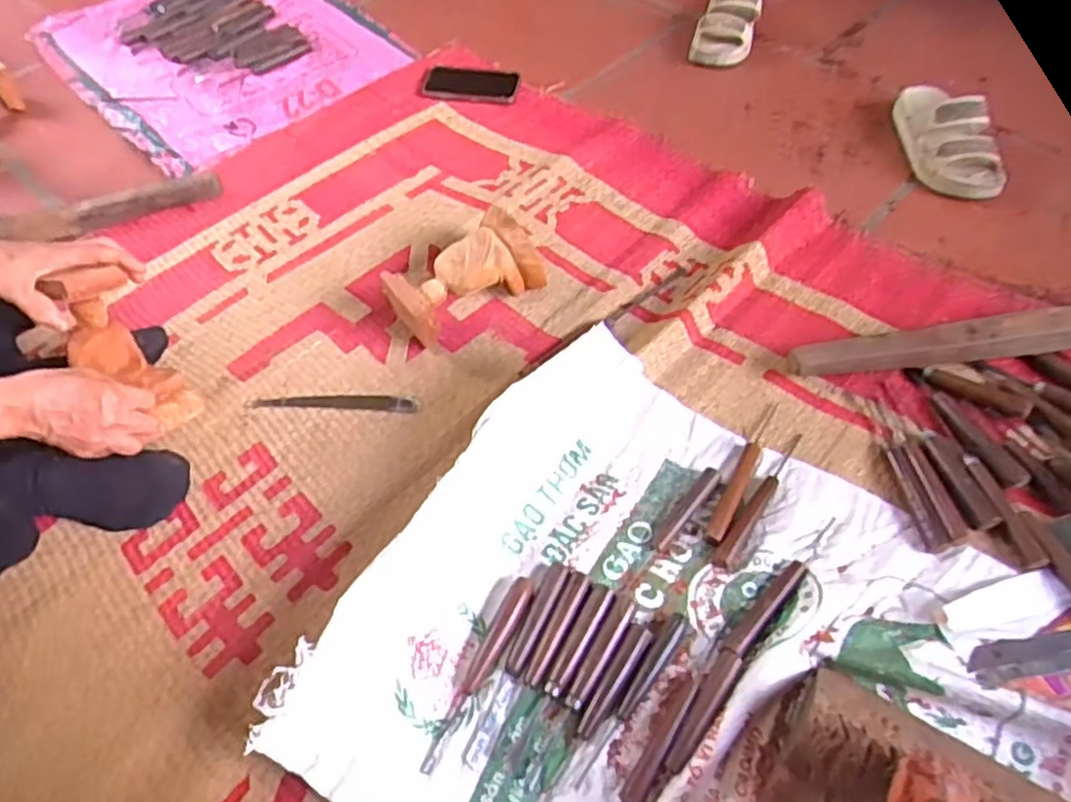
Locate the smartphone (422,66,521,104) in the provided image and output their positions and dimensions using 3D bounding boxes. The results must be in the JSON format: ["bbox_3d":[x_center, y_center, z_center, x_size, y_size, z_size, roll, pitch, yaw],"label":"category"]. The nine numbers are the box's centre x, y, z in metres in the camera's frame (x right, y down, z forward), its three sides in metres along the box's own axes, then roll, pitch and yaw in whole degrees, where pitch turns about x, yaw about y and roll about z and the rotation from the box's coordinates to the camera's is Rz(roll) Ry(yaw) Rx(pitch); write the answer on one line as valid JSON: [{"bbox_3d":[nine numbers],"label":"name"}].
[{"bbox_3d":[-0.104,-0.514,1.141,0.154,0.004,0.092,4,56,6],"label":"smartphone"}]

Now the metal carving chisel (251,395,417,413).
[{"bbox_3d":[-0.229,0.001,0.806,0.197,0.006,0.022,2,56,4],"label":"metal carving chisel"}]

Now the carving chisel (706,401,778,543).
[{"bbox_3d":[0.212,0.069,0.713,0.018,0.007,0.179,23,60,17],"label":"carving chisel"}]

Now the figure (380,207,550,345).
[{"bbox_3d":[-0.082,-0.148,0.847,0.188,0.087,0.086,-30,60,-16],"label":"figure"}]

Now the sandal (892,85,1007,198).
[{"bbox_3d":[0.561,-0.363,0.953,0.096,0.076,0.202,1,56,4],"label":"sandal"}]

